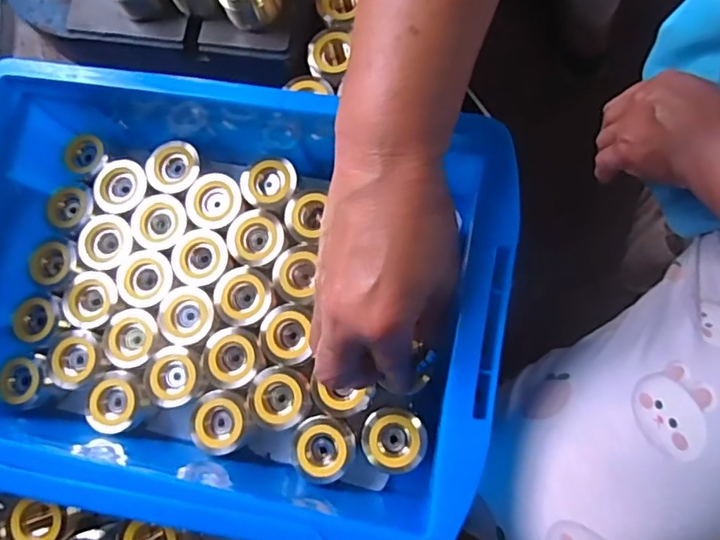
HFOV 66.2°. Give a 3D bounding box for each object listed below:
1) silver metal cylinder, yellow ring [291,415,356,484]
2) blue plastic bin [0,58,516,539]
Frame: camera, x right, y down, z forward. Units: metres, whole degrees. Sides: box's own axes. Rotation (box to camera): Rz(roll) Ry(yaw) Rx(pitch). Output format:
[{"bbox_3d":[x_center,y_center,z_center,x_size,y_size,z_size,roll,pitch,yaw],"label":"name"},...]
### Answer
[{"bbox_3d":[-0.025,0.116,0.364,0.042,0.034,0.039,-1,79,6],"label":"silver metal cylinder, yellow ring"},{"bbox_3d":[-0.095,0.008,0.357,0.359,0.101,0.249,10,81,8],"label":"blue plastic bin"}]

